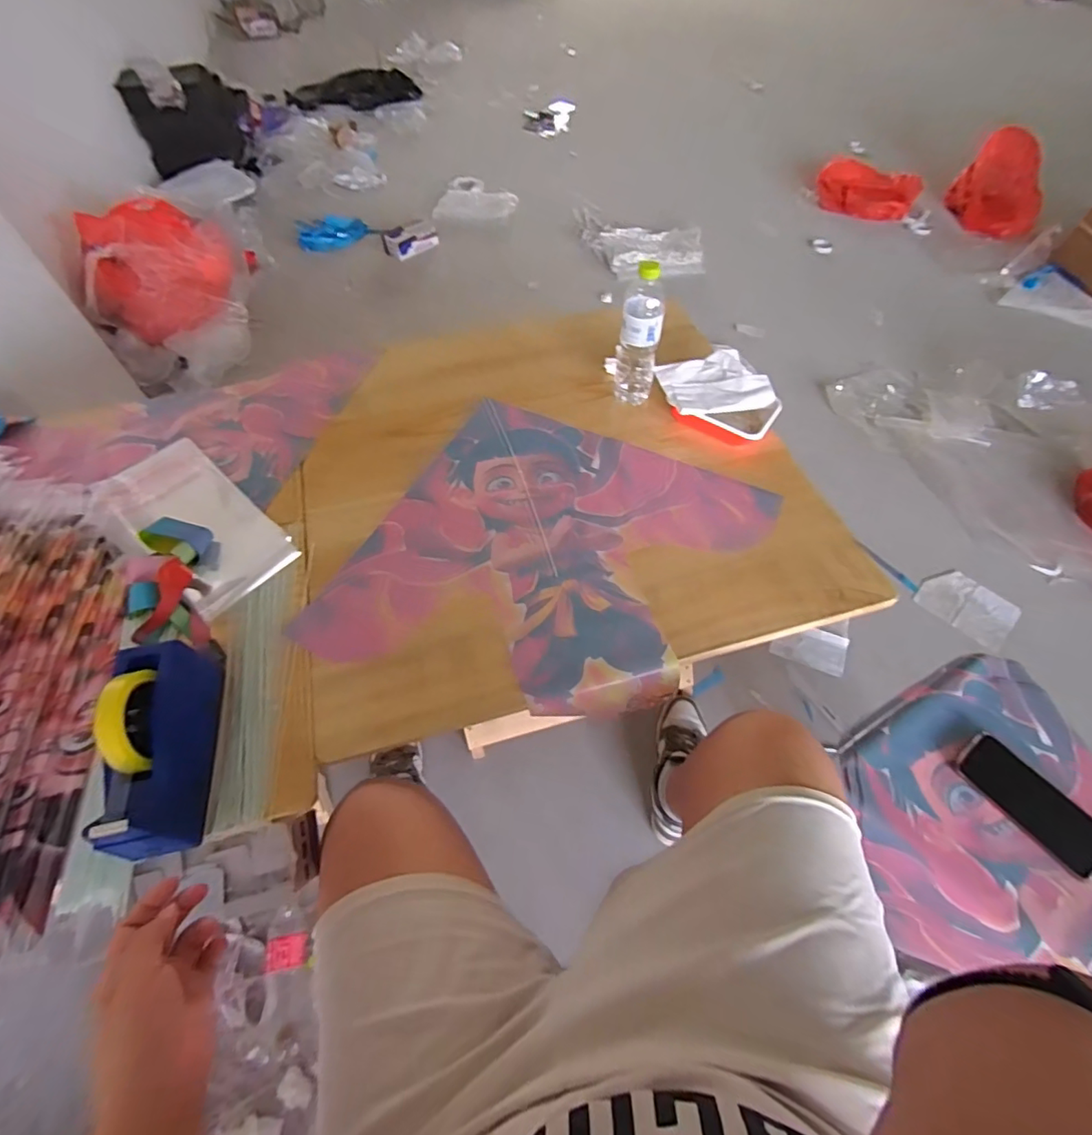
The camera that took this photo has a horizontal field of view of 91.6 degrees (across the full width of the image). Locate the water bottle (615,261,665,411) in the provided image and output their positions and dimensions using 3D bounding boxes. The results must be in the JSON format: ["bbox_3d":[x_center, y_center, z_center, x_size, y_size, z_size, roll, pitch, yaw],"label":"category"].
[{"bbox_3d":[0.154,-0.372,0.879,0.066,0.236,0.066,9,58,6],"label":"water bottle"}]

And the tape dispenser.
[{"bbox_3d":[-0.428,0.183,0.581,0.067,0.128,0.234,-10,58,-7],"label":"tape dispenser"}]

